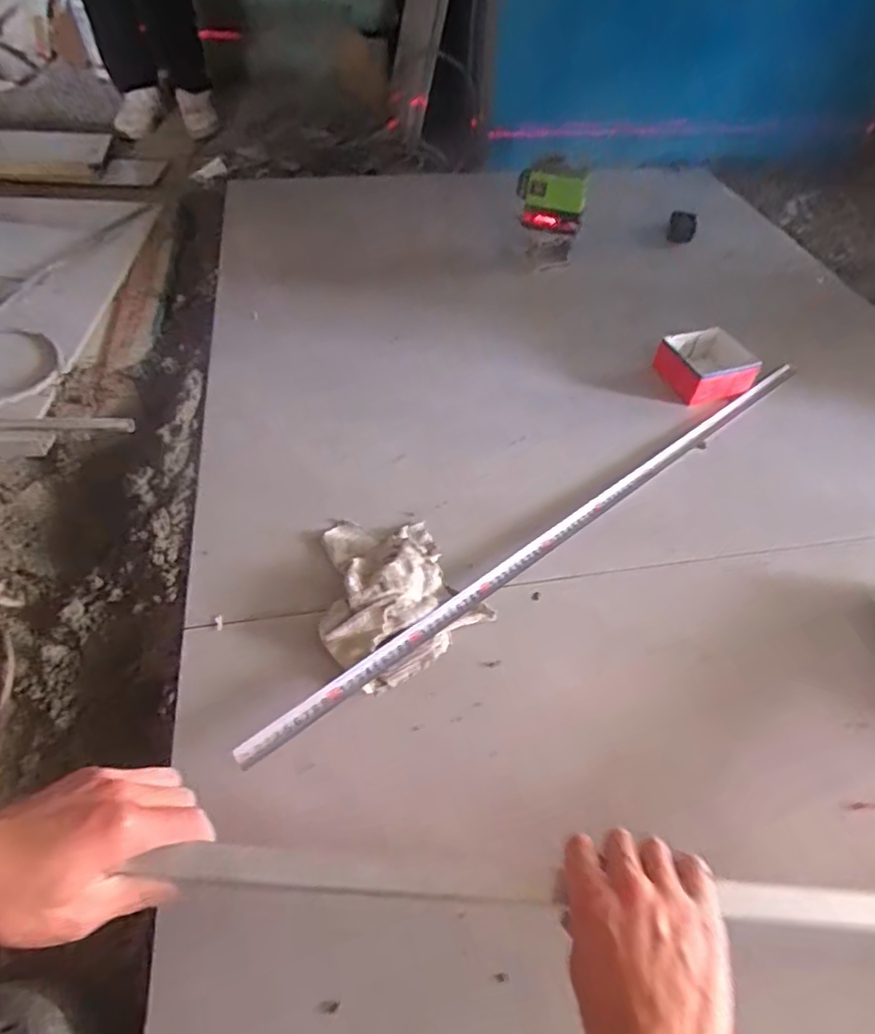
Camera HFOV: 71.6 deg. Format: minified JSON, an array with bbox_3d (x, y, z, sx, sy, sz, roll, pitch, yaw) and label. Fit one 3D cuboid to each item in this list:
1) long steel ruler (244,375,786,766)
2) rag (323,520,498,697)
[{"bbox_3d":[0.180,0.000,0.739,0.921,0.013,0.021,-31,58,-27],"label":"long steel ruler"},{"bbox_3d":[-0.060,0.069,0.657,0.166,0.040,0.204,-25,55,-23],"label":"rag"}]

